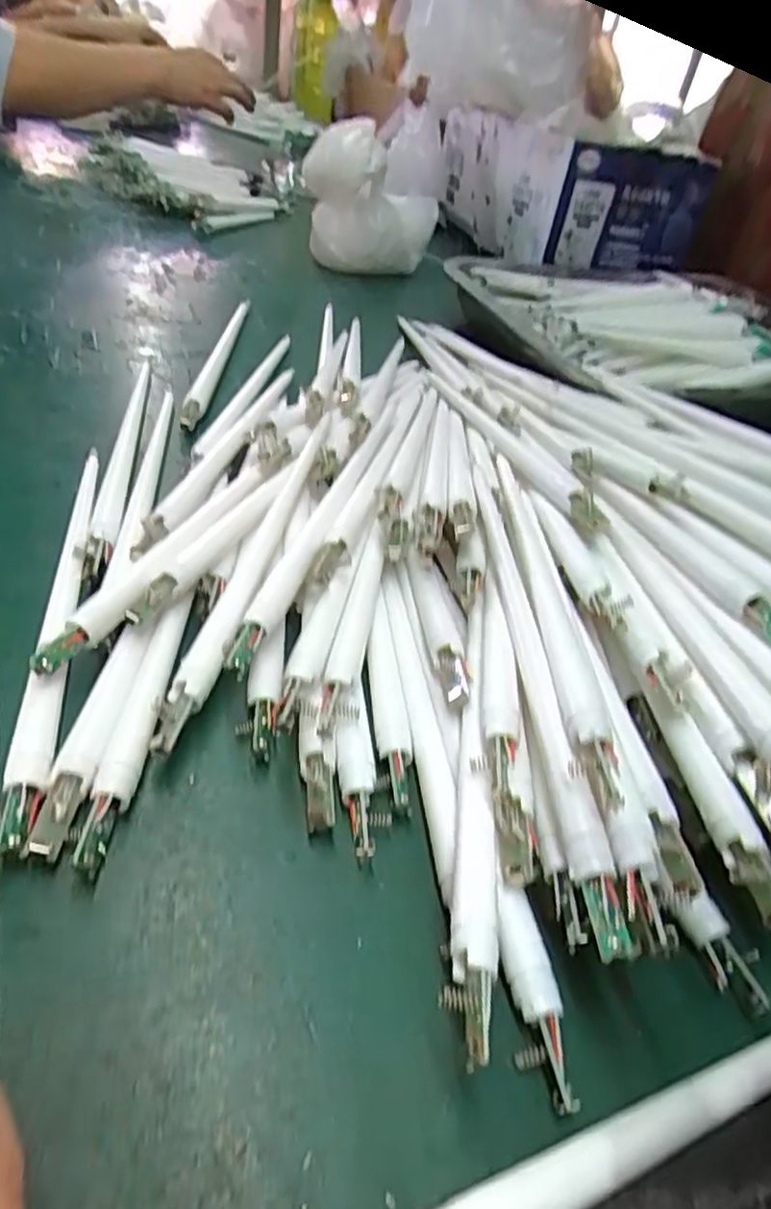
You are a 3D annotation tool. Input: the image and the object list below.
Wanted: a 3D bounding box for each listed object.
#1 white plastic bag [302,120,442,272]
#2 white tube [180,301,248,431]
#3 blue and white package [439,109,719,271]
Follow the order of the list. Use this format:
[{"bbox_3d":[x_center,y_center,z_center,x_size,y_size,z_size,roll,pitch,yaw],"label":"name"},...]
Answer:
[{"bbox_3d":[-0.011,-0.385,0.638,0.124,0.107,0.116,8,41,-6],"label":"white plastic bag"},{"bbox_3d":[-0.103,-0.161,0.426,0.011,0.009,0.204,8,41,-6],"label":"white tube"},{"bbox_3d":[0.185,-0.440,0.710,0.172,0.104,0.249,-6,44,-21],"label":"blue and white package"}]

